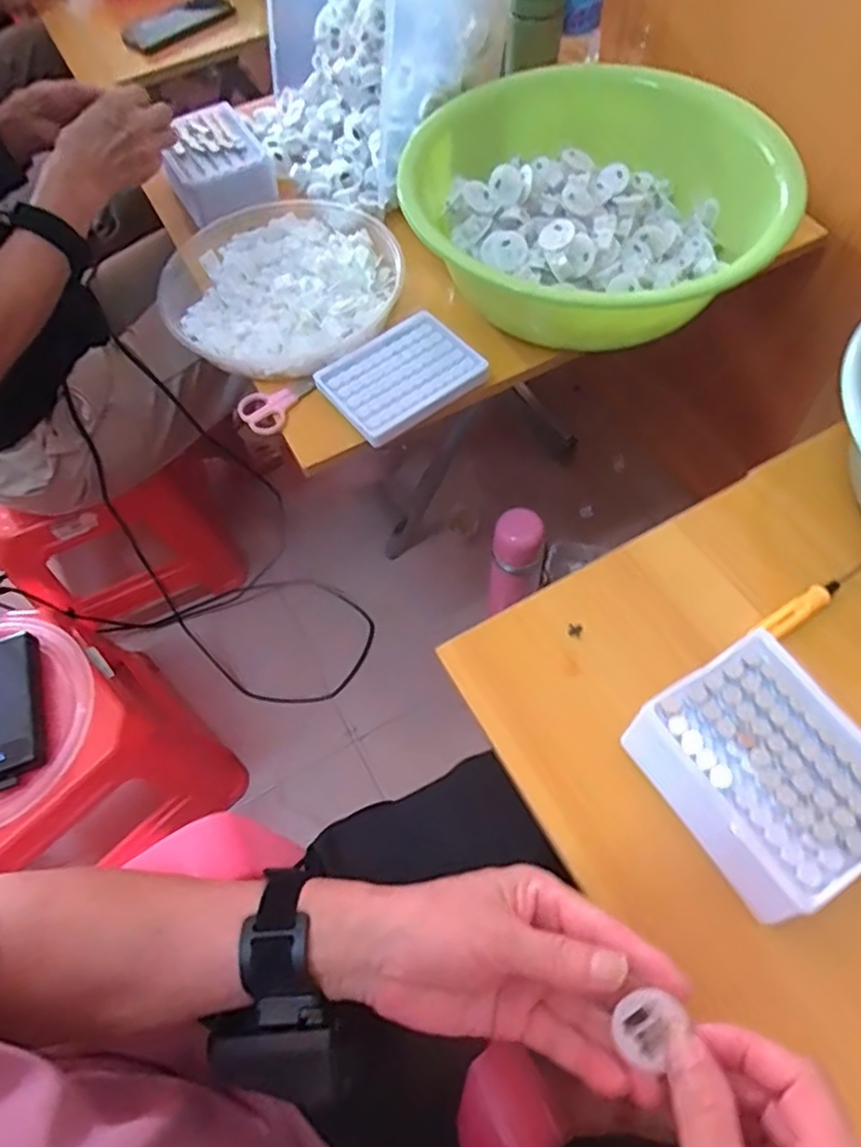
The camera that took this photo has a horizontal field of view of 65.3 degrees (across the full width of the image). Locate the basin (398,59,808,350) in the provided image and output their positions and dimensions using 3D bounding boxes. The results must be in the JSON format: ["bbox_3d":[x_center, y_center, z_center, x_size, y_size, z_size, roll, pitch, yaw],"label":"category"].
[{"bbox_3d":[0.142,-0.328,0.612,0.328,0.123,0.233,17,65,12],"label":"basin"}]

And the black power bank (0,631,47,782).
[{"bbox_3d":[-0.452,0.142,0.717,0.070,0.027,0.152,-10,59,-22],"label":"black power bank"}]

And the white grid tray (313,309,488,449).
[{"bbox_3d":[-0.025,-0.177,0.598,0.127,0.021,0.095,-34,66,-14],"label":"white grid tray"}]

